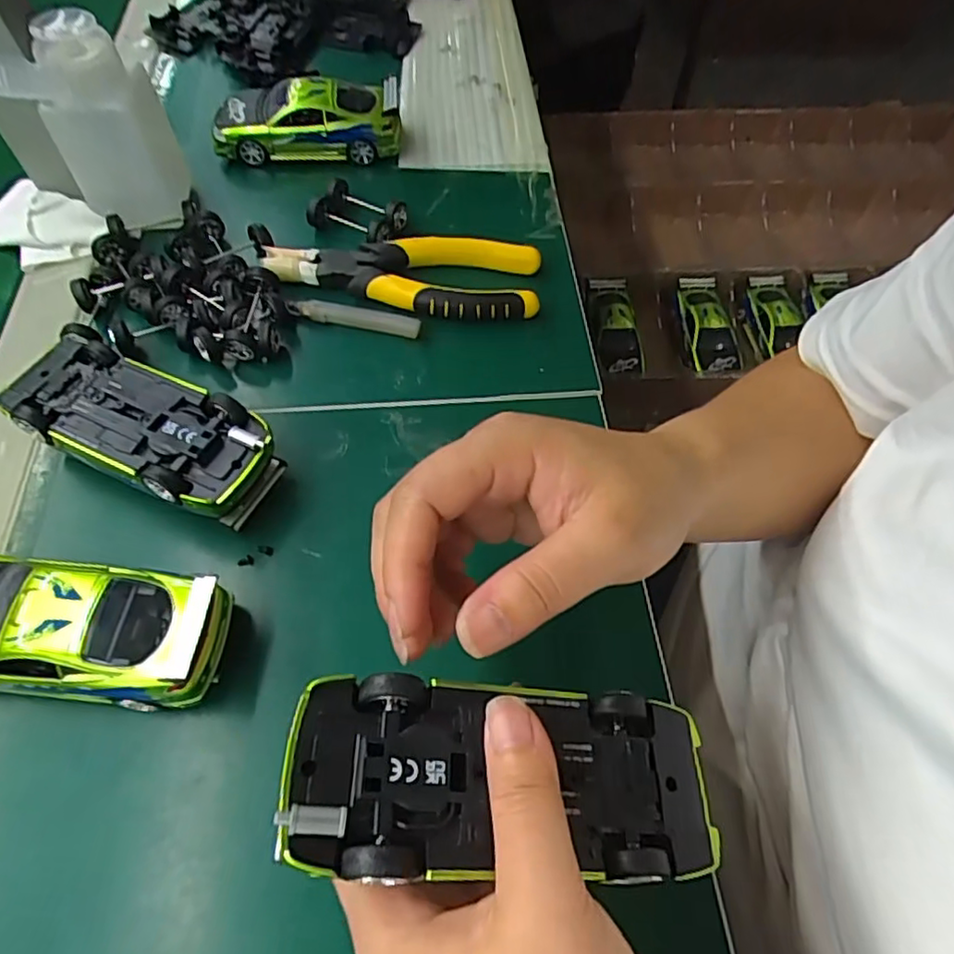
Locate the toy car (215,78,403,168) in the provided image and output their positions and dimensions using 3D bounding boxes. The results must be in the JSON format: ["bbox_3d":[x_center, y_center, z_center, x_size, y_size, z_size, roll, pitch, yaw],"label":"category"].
[{"bbox_3d":[-0.117,-0.252,0.442,0.123,0.044,0.053,2,59,-3],"label":"toy car"}]

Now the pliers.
[{"bbox_3d":[-0.044,-0.119,0.378,0.160,0.017,0.053,-1,59,-2],"label":"pliers"}]

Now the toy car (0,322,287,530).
[{"bbox_3d":[-0.163,-0.023,0.308,0.135,0.039,0.062,28,63,15],"label":"toy car"}]

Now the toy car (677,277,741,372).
[{"bbox_3d":[0.241,-0.159,0.666,0.050,0.027,0.123,-5,59,-4],"label":"toy car"}]

